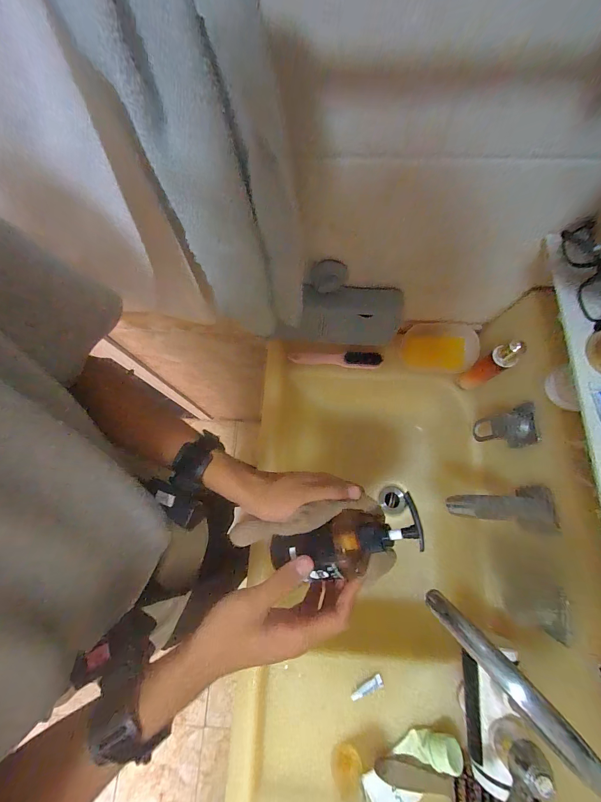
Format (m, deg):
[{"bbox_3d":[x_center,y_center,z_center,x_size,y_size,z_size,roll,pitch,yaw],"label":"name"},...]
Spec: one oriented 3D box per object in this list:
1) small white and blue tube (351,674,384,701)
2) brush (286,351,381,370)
[{"bbox_3d":[0.104,0.451,0.471,0.053,0.004,0.016,-24,74,-6],"label":"small white and blue tube"},{"bbox_3d":[0.072,-0.088,0.623,0.189,0.032,0.022,5,73,3],"label":"brush"}]

